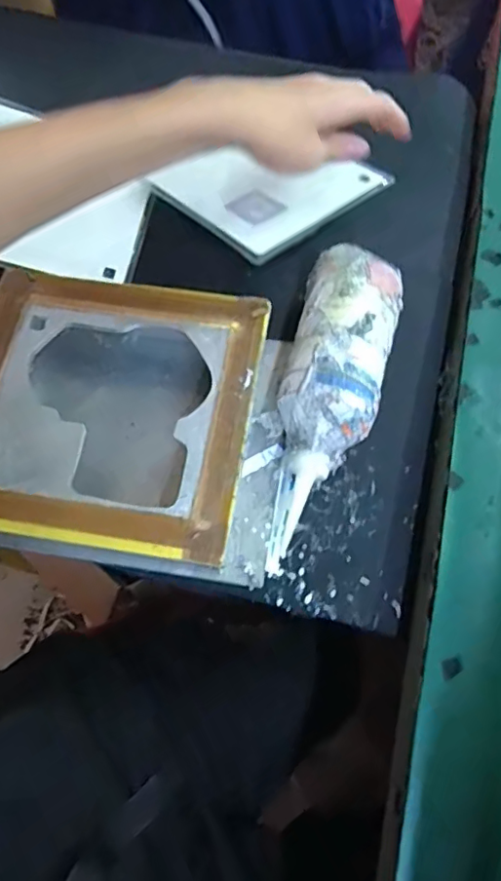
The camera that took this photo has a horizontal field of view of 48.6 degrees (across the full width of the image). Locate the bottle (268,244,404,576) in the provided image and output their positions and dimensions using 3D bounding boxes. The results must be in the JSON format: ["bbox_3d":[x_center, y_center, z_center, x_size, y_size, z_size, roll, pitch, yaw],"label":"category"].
[{"bbox_3d":[0.059,-0.030,0.414,0.081,0.069,0.226,14,71,7],"label":"bottle"}]

